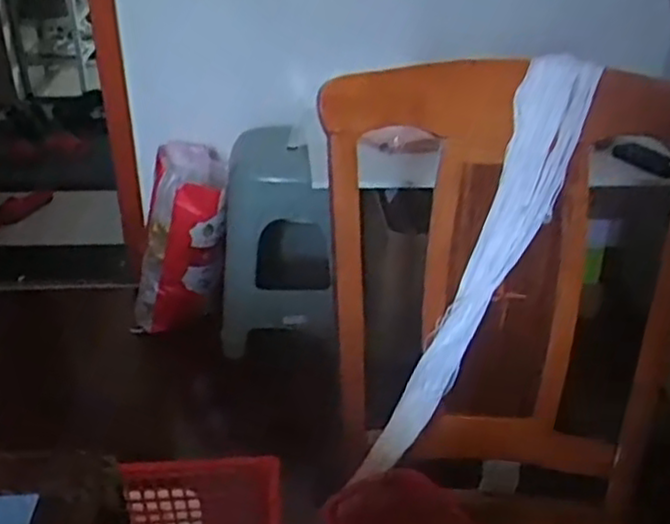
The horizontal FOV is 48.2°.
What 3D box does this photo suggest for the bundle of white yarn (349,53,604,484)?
[{"bbox_3d":[0.174,0.018,0.925,0.080,0.575,0.060,29,6,41],"label":"bundle of white yarn"}]

